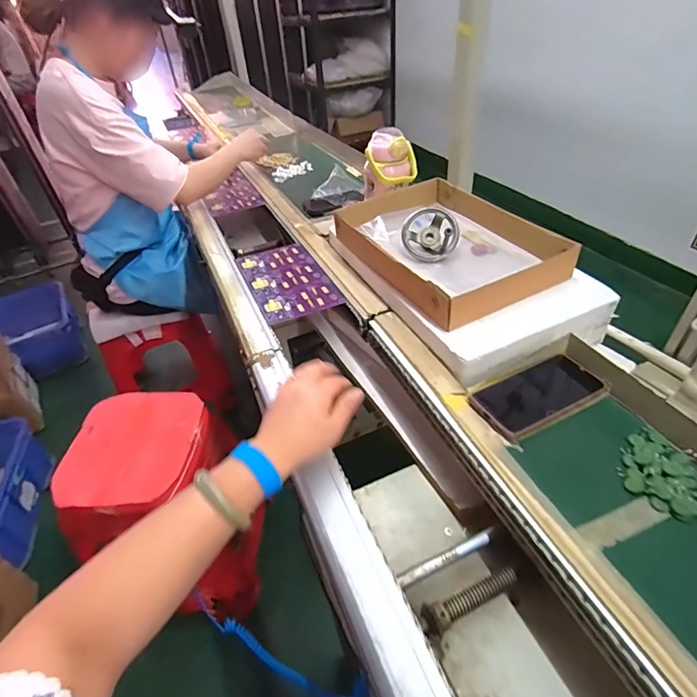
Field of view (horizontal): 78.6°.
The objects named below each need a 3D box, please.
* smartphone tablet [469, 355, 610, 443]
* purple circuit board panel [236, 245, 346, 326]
[{"bbox_3d":[0.239,0.058,0.534,0.163,0.014,0.082,-23,45,-19],"label":"smartphone tablet"},{"bbox_3d":[-0.119,-0.132,0.808,0.135,0.011,0.251,-19,44,-15],"label":"purple circuit board panel"}]

